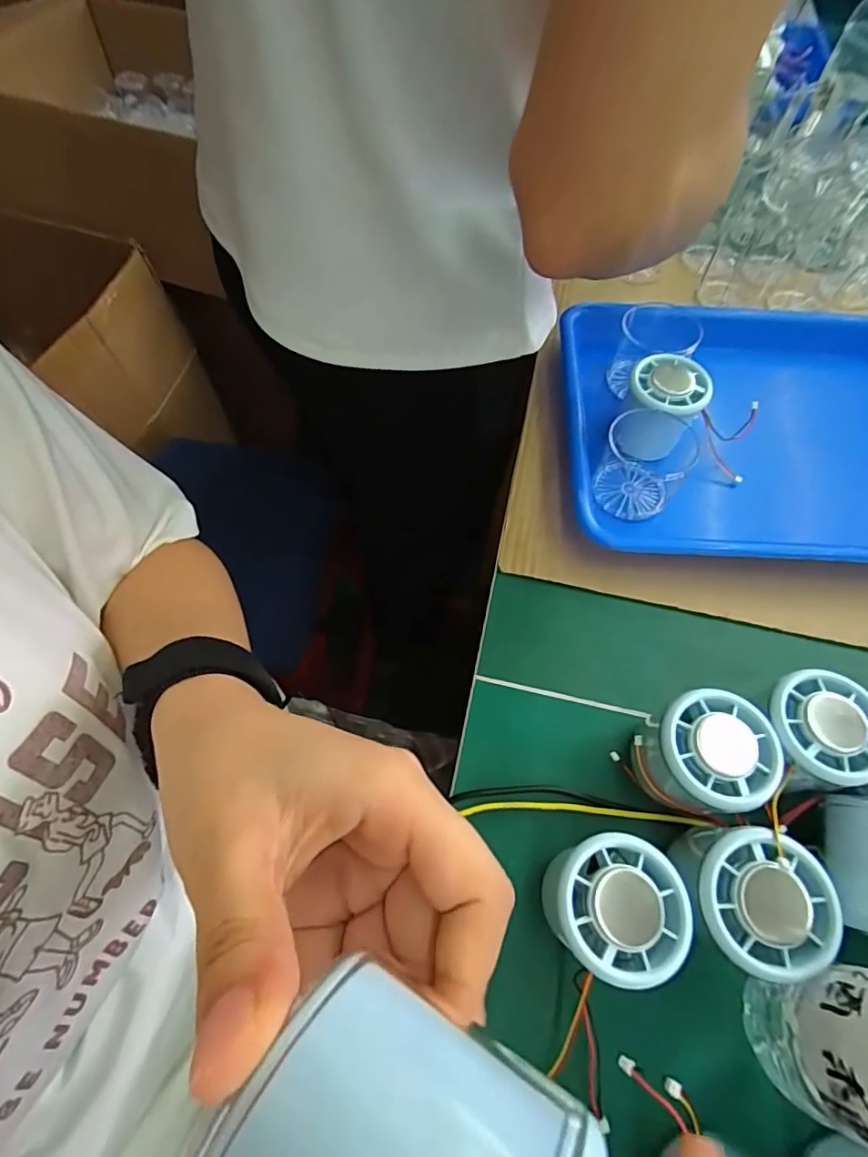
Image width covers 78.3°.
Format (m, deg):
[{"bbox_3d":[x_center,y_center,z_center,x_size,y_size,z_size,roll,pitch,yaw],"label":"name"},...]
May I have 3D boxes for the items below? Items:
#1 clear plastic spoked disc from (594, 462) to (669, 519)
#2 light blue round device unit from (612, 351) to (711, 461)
[{"bbox_3d":[0.147,-0.067,0.399,0.048,0.012,0.050,1,62,-2],"label":"clear plastic spoked disc"},{"bbox_3d":[0.167,-0.126,0.400,0.054,0.054,0.059,1,62,-2],"label":"light blue round device unit"}]

